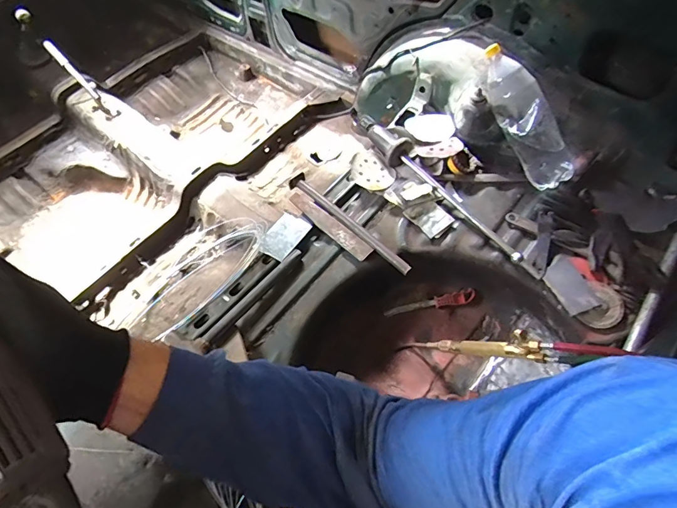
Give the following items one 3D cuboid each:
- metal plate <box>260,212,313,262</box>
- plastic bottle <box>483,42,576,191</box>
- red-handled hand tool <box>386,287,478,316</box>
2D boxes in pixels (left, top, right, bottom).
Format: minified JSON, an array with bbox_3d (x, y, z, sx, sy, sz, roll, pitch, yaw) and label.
[{"bbox_3d":[-0.129,-0.043,0.997,0.091,0.008,0.111,30,74,30],"label":"metal plate"},{"bbox_3d":[0.415,-0.302,0.942,0.081,0.098,0.336,-40,105,-18],"label":"plastic bottle"},{"bbox_3d":[0.217,0.119,1.012,0.212,0.026,0.026,-13,61,8],"label":"red-handled hand tool"}]

